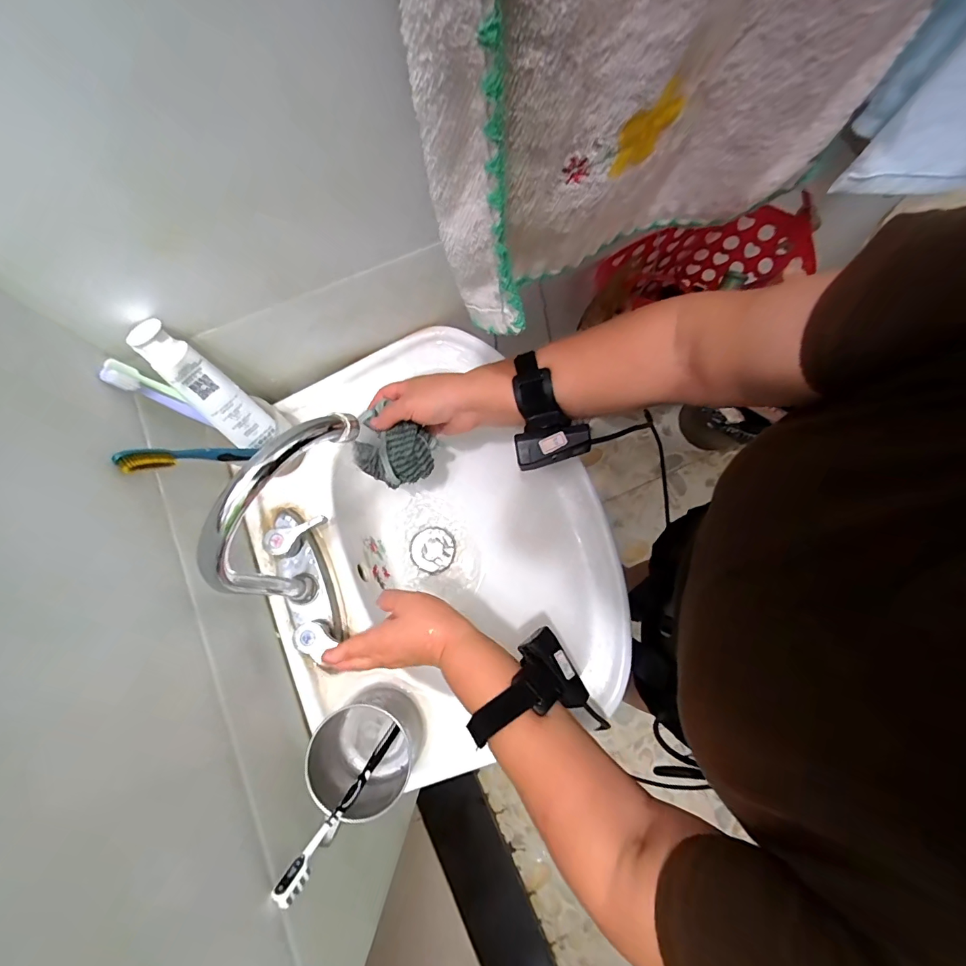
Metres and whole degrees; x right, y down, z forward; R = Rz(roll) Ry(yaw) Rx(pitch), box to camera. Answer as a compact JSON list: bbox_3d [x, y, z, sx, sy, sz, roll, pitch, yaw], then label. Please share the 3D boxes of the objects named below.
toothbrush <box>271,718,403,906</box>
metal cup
[{"bbox_3d":[-0.119,0.279,0.386,0.017,0.151,0.012,36,124,7],"label":"toothbrush"},{"bbox_3d":[-0.113,0.254,0.428,0.095,0.087,0.087,0,78,0],"label":"metal cup"}]

